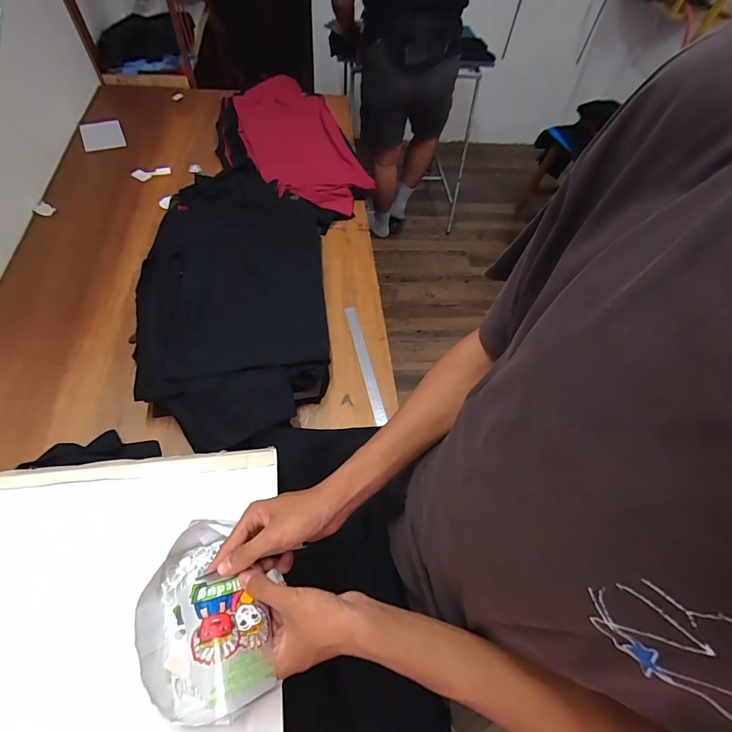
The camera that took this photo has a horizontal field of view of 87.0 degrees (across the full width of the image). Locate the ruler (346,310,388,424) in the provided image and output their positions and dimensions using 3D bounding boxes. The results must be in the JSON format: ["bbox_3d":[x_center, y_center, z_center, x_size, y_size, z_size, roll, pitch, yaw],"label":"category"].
[{"bbox_3d":[-0.003,-0.009,0.871,0.026,0.008,0.300,-8,63,-15],"label":"ruler"}]

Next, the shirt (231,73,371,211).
[{"bbox_3d":[-0.206,-0.696,1.194,0.335,0.121,0.599,-15,60,-14],"label":"shirt"}]

